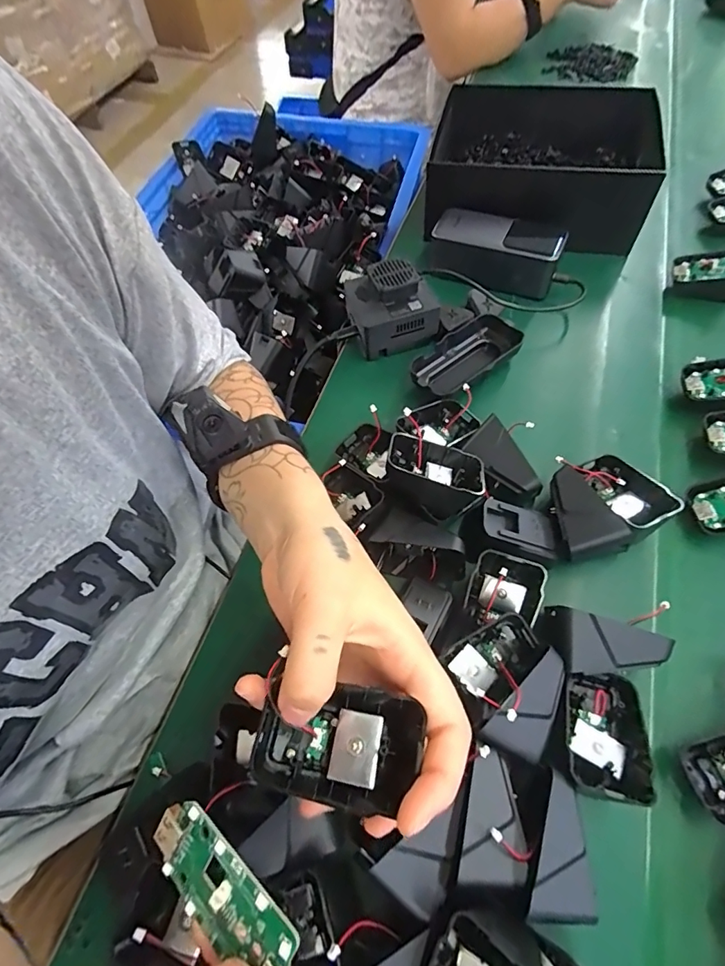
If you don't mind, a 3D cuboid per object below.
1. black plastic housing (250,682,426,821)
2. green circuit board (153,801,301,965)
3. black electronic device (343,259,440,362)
[{"bbox_3d":[-0.011,0.112,0.200,0.068,0.024,0.046,11,62,6],"label":"black plastic housing"},{"bbox_3d":[-0.050,0.140,0.156,0.062,0.005,0.030,27,96,31],"label":"green circuit board"},{"bbox_3d":[0.026,-0.171,0.453,0.077,0.059,0.075,-20,63,-9],"label":"black electronic device"}]

